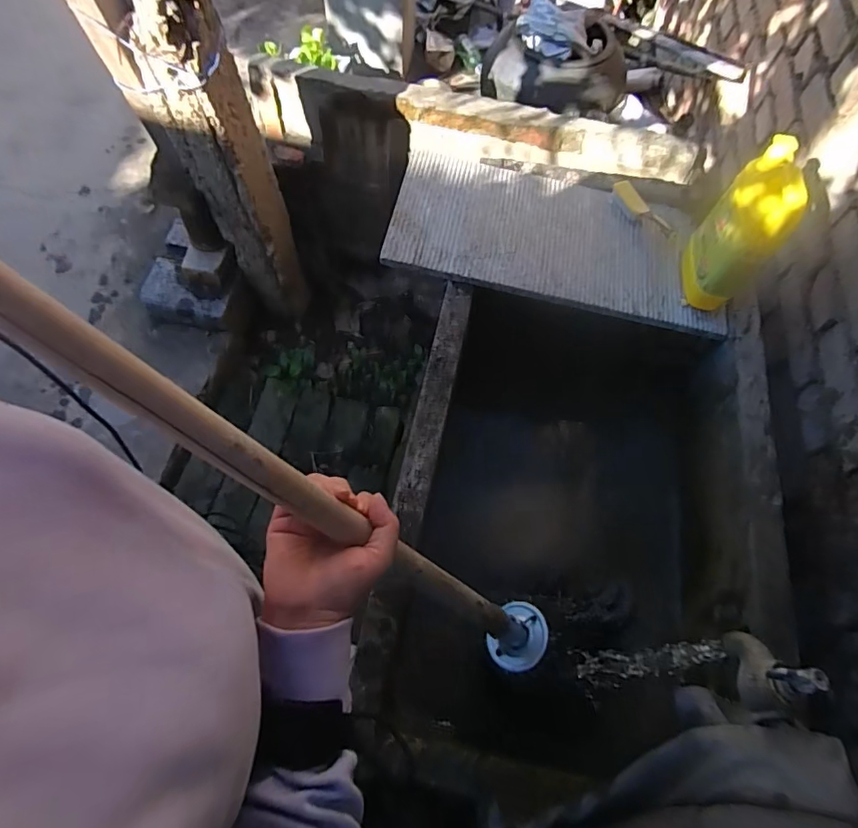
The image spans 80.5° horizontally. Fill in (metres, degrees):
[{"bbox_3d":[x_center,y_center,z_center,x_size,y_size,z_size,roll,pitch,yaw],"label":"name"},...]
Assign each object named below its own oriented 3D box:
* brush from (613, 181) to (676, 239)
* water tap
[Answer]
[{"bbox_3d":[0.387,-0.370,0.916,0.035,0.014,0.154,-19,67,-12],"label":"brush"},{"bbox_3d":[0.238,0.193,0.360,0.035,0.074,0.071,35,67,13],"label":"water tap"}]

